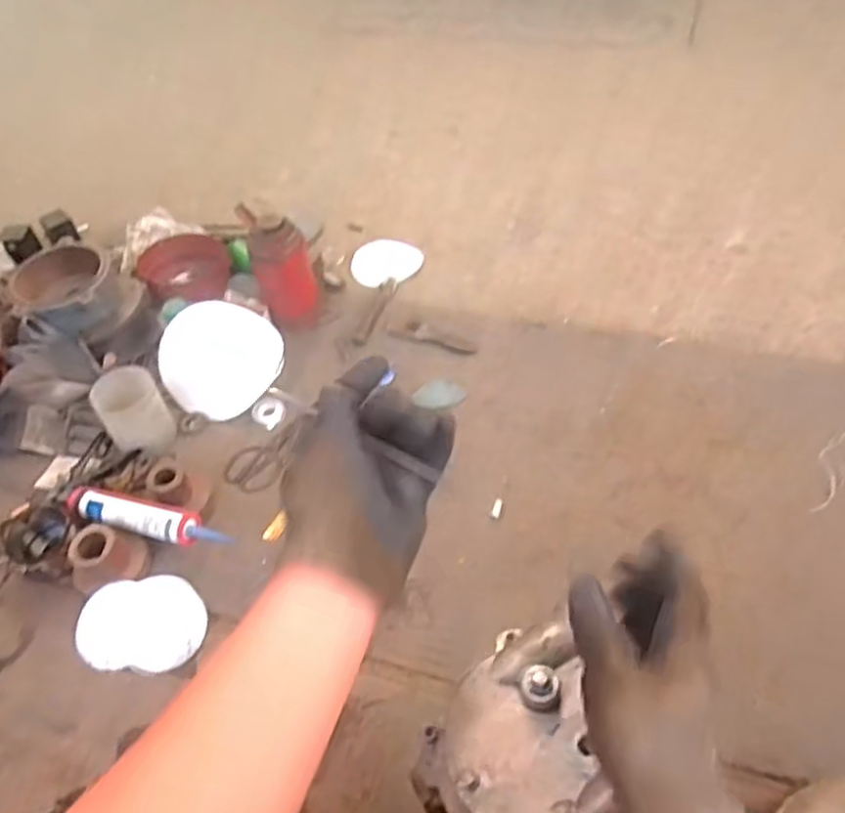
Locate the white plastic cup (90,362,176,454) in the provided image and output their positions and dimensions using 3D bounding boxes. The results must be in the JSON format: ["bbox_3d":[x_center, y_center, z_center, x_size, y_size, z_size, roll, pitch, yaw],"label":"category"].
[{"bbox_3d":[-0.526,0.013,1.323,0.114,0.128,0.118,-32,53,-20],"label":"white plastic cup"}]

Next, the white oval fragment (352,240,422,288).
[{"bbox_3d":[-0.084,-0.349,1.714,0.166,0.032,0.138,-8,47,-3],"label":"white oval fragment"}]

